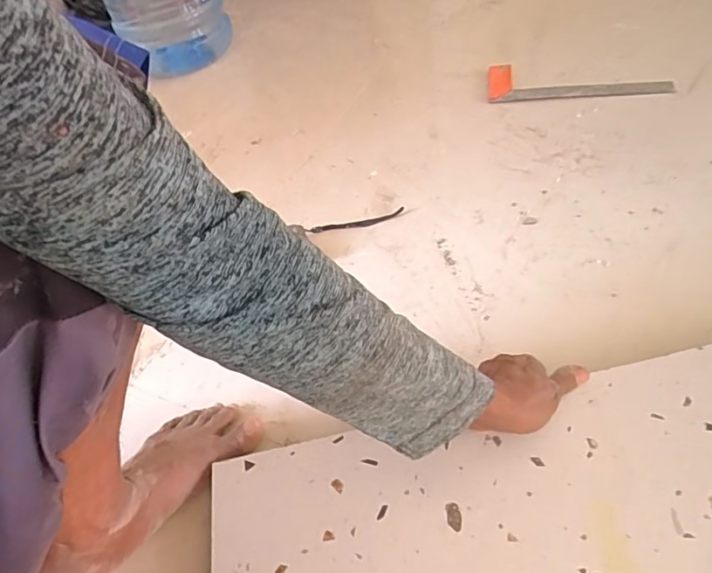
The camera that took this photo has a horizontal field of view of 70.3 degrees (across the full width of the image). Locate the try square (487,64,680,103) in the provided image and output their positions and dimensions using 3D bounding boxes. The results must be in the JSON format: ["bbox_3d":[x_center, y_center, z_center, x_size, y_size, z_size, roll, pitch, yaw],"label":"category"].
[{"bbox_3d":[0.448,-0.405,0.999,0.345,0.019,0.118,2,50,8],"label":"try square"}]

